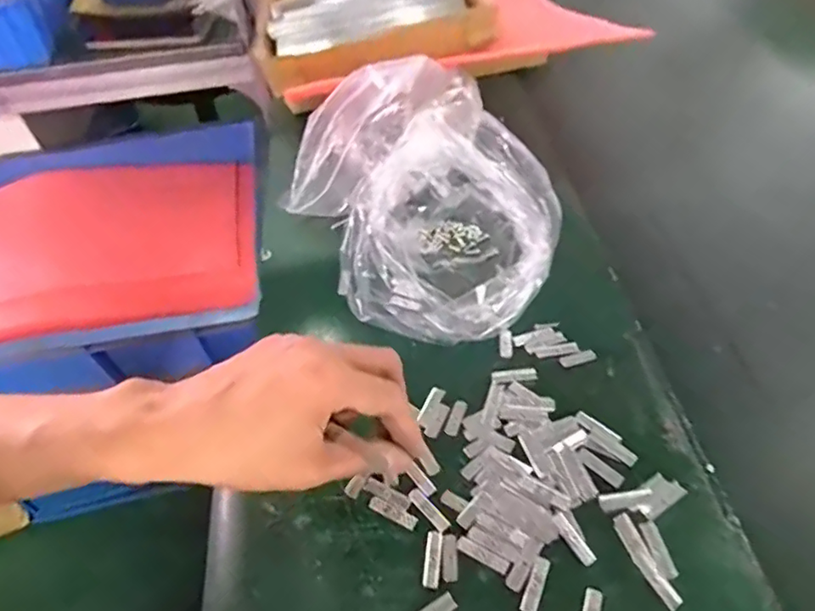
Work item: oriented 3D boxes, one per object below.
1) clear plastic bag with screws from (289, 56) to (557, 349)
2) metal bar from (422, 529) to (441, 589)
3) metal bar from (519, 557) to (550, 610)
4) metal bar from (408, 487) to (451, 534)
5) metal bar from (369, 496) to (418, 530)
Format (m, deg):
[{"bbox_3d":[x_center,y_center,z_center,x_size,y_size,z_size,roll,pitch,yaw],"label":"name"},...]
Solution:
[{"bbox_3d":[0.009,-0.090,0.445,0.155,0.129,0.227,-23,52,-16],"label":"clear plastic bag with screws"},{"bbox_3d":[0.014,0.143,0.325,0.009,0.004,0.031,4,50,7],"label":"metal bar"},{"bbox_3d":[0.070,0.152,0.312,0.009,0.004,0.030,19,53,18],"label":"metal bar"},{"bbox_3d":[0.013,0.122,0.344,0.008,0.004,0.031,-34,56,-23],"label":"metal bar"},{"bbox_3d":[-0.009,0.124,0.345,0.031,0.004,0.008,22,54,21],"label":"metal bar"}]

